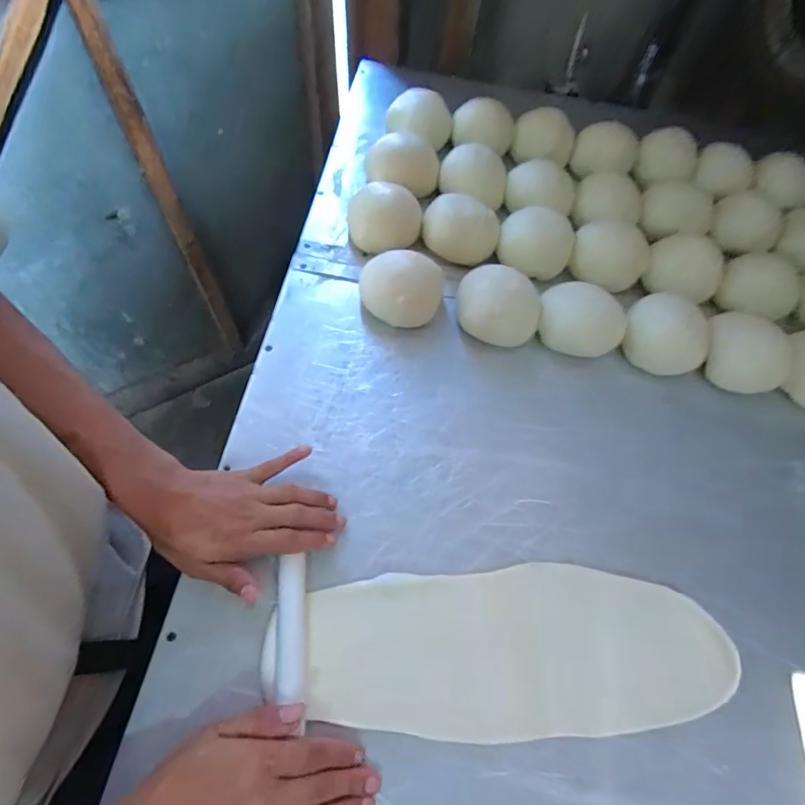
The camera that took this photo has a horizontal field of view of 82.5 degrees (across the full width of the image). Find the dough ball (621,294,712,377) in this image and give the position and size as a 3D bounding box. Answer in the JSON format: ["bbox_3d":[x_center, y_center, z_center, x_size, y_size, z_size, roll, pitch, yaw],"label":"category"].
[{"bbox_3d":[0.292,-0.075,0.505,0.091,0.048,0.069,34,66,13],"label":"dough ball"}]

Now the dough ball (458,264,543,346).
[{"bbox_3d":[0.109,-0.111,0.516,0.091,0.045,0.074,18,63,6],"label":"dough ball"}]

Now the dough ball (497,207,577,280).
[{"bbox_3d":[0.160,-0.197,0.554,0.088,0.051,0.070,23,64,8],"label":"dough ball"}]

